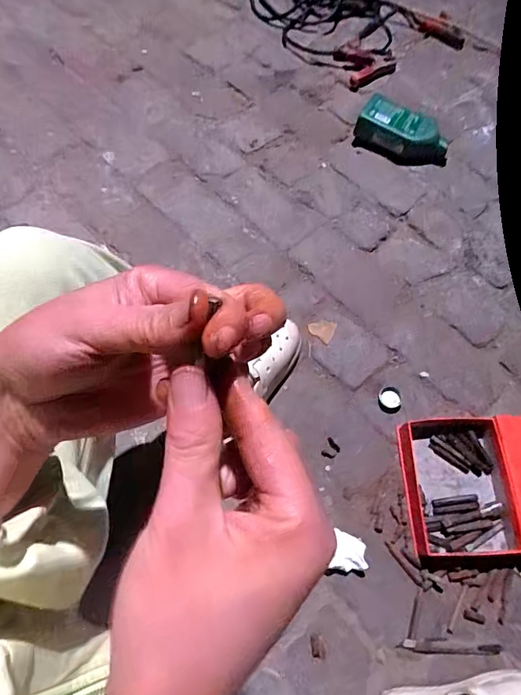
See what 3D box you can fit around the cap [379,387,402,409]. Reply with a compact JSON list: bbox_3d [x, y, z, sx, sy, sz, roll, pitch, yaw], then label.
[{"bbox_3d":[0.233,0.090,0.816,0.038,0.005,0.038,0,65,-1],"label":"cap"}]

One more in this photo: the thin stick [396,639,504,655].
[{"bbox_3d":[0.277,0.434,0.658,0.153,0.014,0.016,4,65,1],"label":"thin stick"}]

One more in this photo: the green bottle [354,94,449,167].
[{"bbox_3d":[0.338,-0.500,1.067,0.215,0.069,0.113,32,68,13],"label":"green bottle"}]

